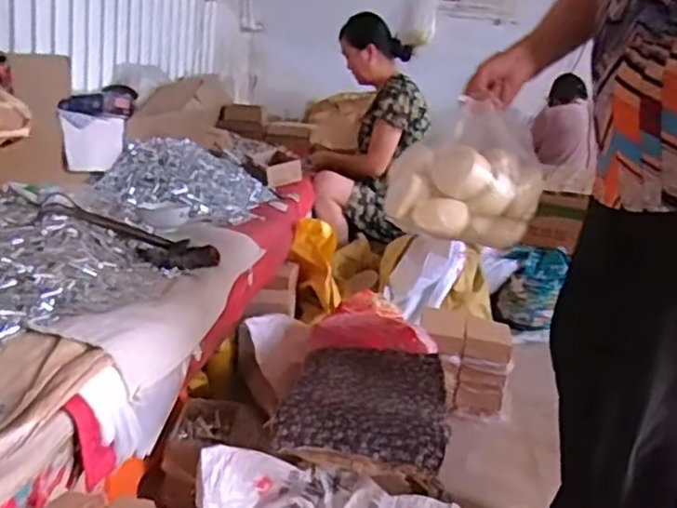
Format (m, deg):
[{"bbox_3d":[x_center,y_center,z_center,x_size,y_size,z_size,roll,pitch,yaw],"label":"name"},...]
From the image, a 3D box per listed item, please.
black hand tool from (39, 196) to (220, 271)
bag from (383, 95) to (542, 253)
[{"bbox_3d":[-0.453,-0.041,1.465,0.388,0.058,0.115,21,16,0],"label":"black hand tool"},{"bbox_3d":[0.203,-0.130,1.061,0.216,0.201,0.183,10,16,11],"label":"bag"}]

